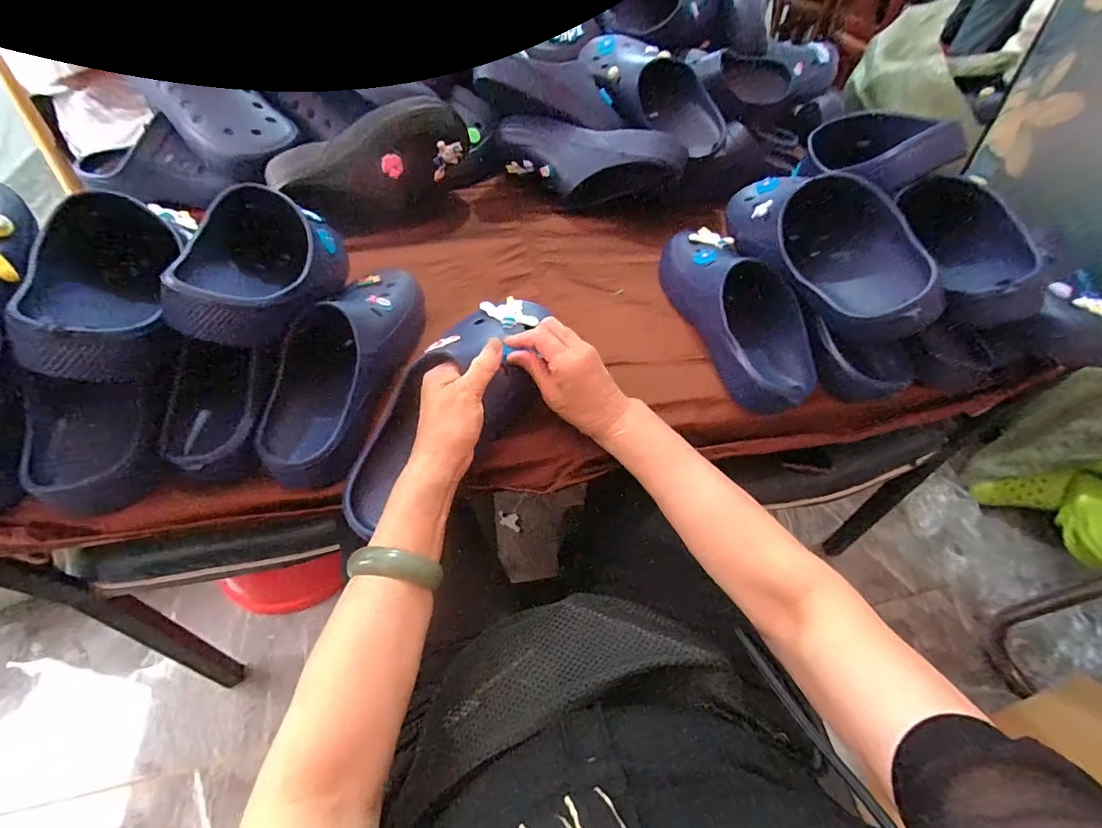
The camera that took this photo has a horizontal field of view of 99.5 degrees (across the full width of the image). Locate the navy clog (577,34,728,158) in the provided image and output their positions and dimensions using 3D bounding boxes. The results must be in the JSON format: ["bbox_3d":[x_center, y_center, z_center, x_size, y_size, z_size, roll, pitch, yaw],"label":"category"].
[{"bbox_3d":[0.154,-0.495,0.712,0.271,0.088,0.116,40,56,4],"label":"navy clog"}]

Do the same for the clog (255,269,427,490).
[{"bbox_3d":[-0.198,-0.056,0.459,0.086,0.095,0.260,14,63,8],"label":"clog"}]

